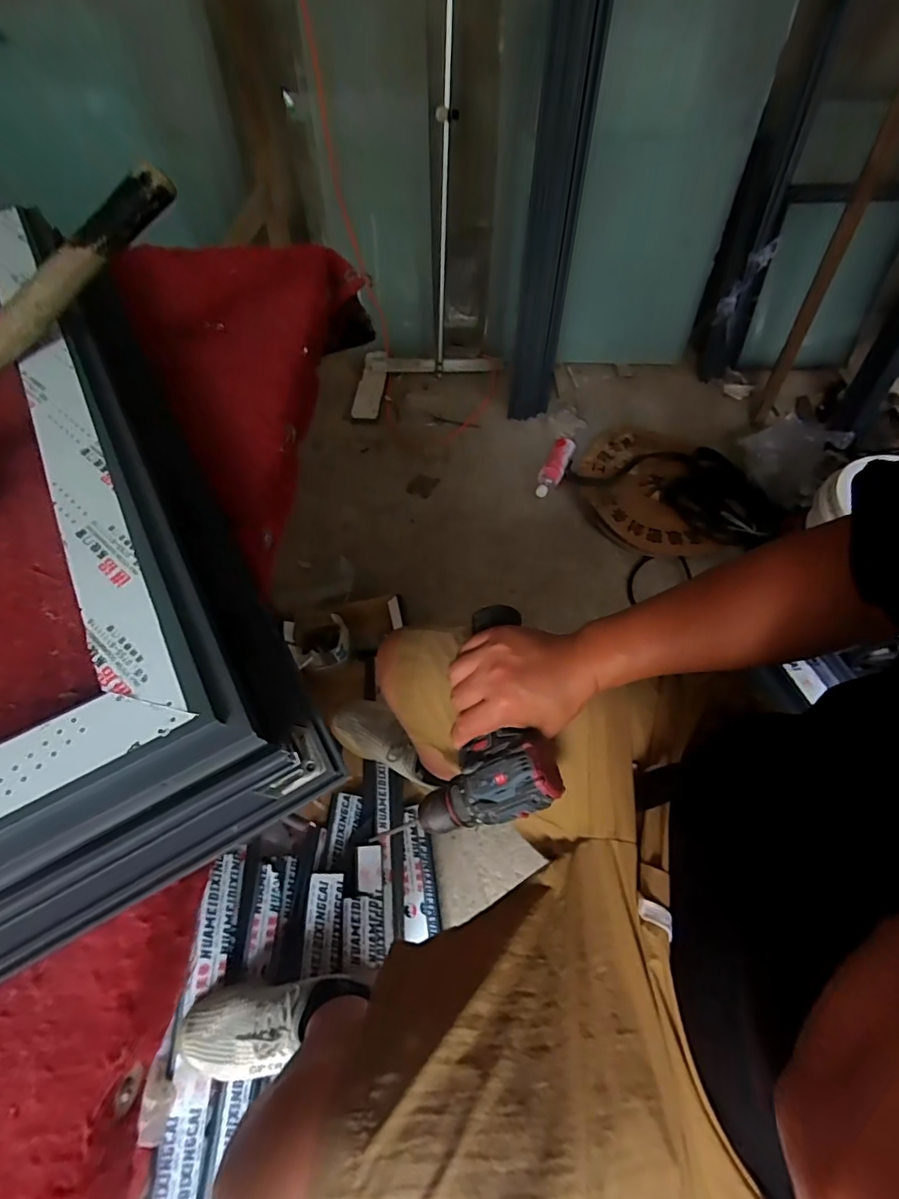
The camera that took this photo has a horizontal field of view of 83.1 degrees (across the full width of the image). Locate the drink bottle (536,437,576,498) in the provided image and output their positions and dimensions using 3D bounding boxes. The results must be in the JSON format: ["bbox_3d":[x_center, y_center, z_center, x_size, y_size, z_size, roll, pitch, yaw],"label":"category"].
[{"bbox_3d":[0.303,-0.389,1.445,0.066,0.055,0.228,21,62,12],"label":"drink bottle"}]

